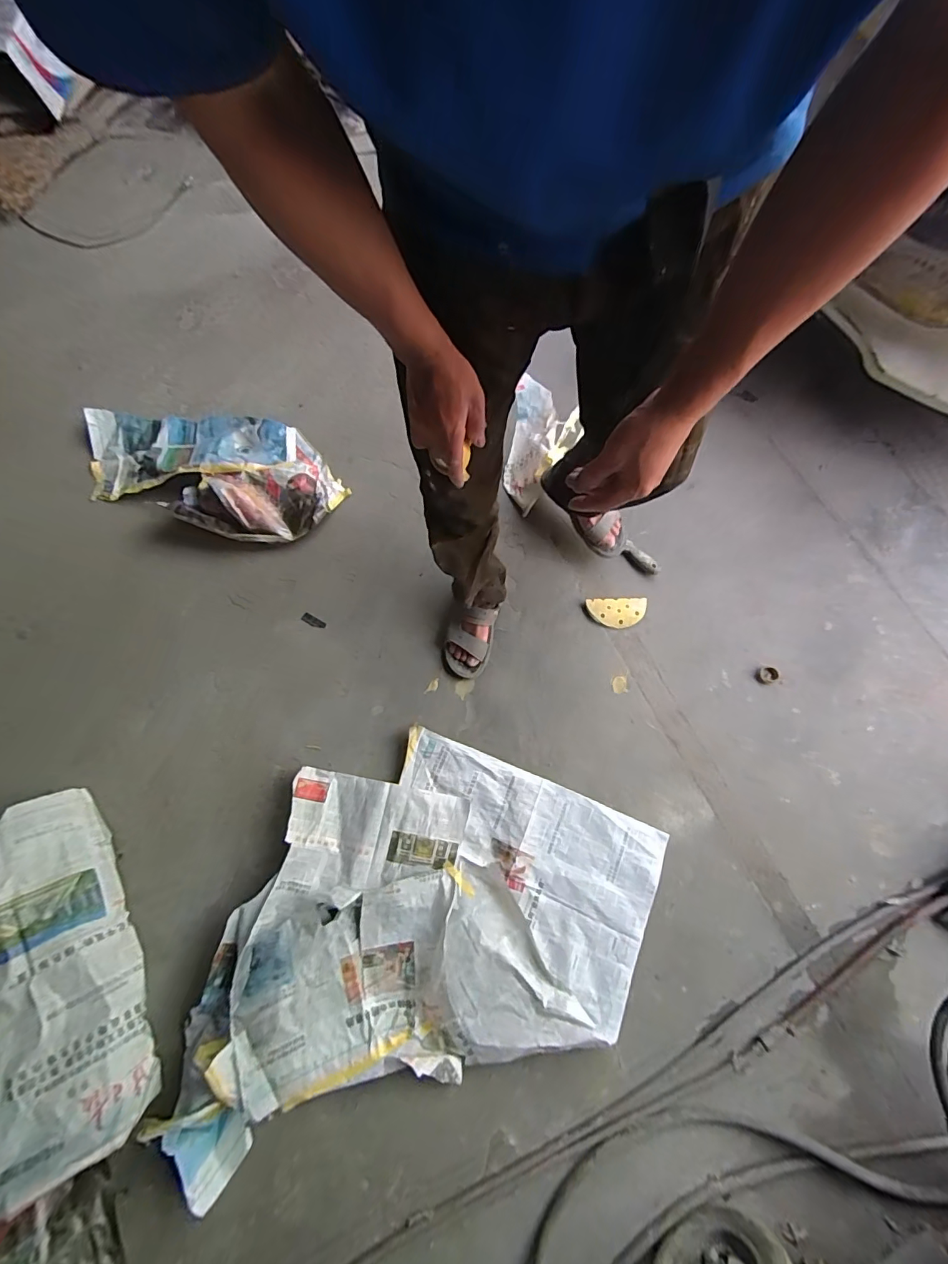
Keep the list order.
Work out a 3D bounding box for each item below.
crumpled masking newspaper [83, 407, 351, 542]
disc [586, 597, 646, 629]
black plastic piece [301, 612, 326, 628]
[{"bbox_3d":[-0.673,-0.423,1.158,0.703,0.068,0.337,18,72,5],"label":"crumpled masking newspaper"},{"bbox_3d":[0.332,-0.045,1.066,0.139,0.022,0.073,-4,72,-2],"label":"disc"},{"bbox_3d":[-0.363,-0.024,1.049,0.057,0.004,0.020,29,74,9],"label":"black plastic piece"}]

